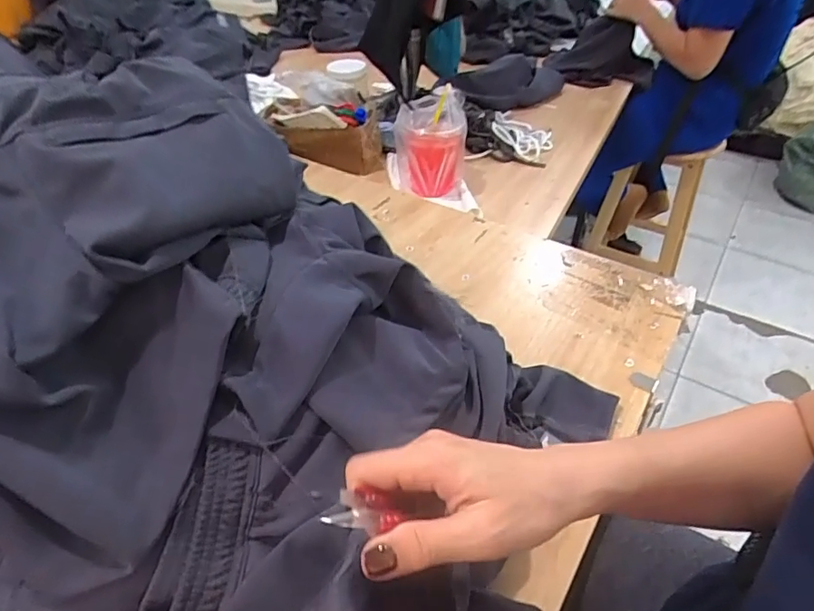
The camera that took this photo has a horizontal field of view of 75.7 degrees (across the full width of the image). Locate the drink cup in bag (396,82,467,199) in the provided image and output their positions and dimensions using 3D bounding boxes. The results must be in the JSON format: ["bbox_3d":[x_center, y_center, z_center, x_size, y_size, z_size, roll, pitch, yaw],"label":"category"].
[{"bbox_3d":[0.042,-0.307,0.980,0.133,0.173,0.105,1,42,2],"label":"drink cup in bag"}]

